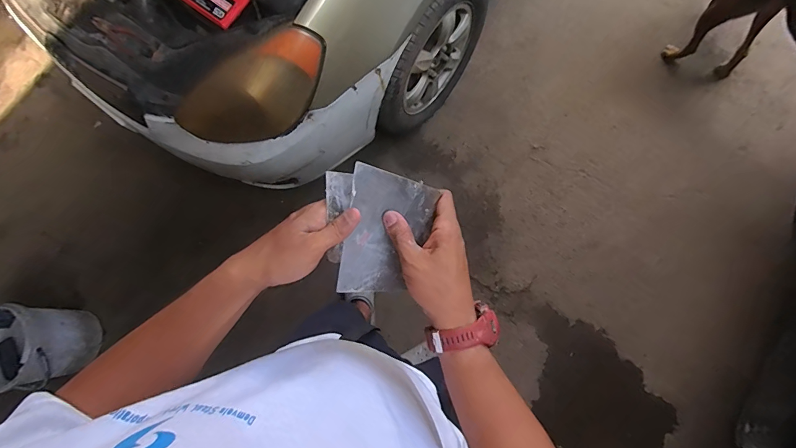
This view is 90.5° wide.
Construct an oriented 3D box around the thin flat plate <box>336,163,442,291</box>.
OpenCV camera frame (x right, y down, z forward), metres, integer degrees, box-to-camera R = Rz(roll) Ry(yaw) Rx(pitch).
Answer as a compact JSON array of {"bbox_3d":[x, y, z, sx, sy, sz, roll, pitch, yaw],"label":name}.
[{"bbox_3d":[-0.013,0.012,0.444,0.090,0.006,0.139,10,96,-3],"label":"thin flat plate"}]

